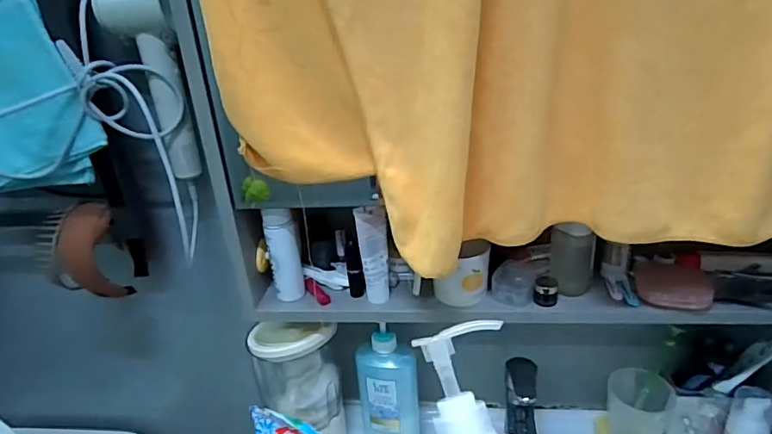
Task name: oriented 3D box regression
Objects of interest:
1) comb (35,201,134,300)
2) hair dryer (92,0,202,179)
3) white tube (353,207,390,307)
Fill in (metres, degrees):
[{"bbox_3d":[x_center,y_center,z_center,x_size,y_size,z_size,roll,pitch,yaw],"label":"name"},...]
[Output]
[{"bbox_3d":[-0.418,0.057,0.685,0.094,0.143,0.067,-23,31,-32],"label":"comb"},{"bbox_3d":[-0.284,-0.164,0.608,0.068,0.235,0.055,-24,31,-33],"label":"hair dryer"},{"bbox_3d":[-0.014,0.047,0.620,0.035,0.124,0.028,-4,26,2],"label":"white tube"}]

